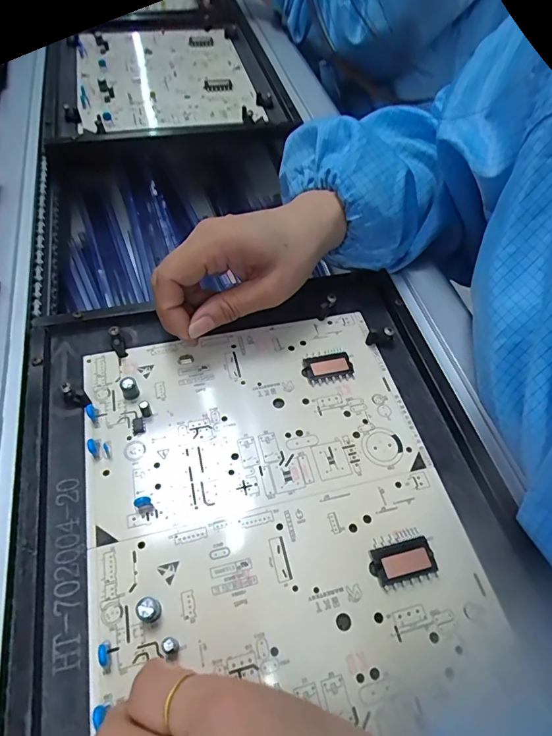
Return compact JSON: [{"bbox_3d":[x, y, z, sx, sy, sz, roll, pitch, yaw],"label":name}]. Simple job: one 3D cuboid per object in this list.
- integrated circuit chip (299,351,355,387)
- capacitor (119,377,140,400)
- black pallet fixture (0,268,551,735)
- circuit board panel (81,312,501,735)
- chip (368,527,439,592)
[{"bbox_3d":[0.037,0.000,0.312,0.035,0.006,0.023,-7,56,-10],"label":"integrated circuit chip"},{"bbox_3d":[-0.096,0.014,0.290,0.010,0.014,0.010,3,55,-4],"label":"capacitor"},{"bbox_3d":[-0.005,0.074,0.258,0.284,0.016,0.313,-13,57,-14],"label":"black pallet fixture"},{"bbox_3d":[-0.005,0.070,0.263,0.203,0.009,0.237,-9,56,-11],"label":"circuit board panel"},{"bbox_3d":[0.069,0.105,0.243,0.035,0.006,0.026,-10,56,-12],"label":"chip"}]

